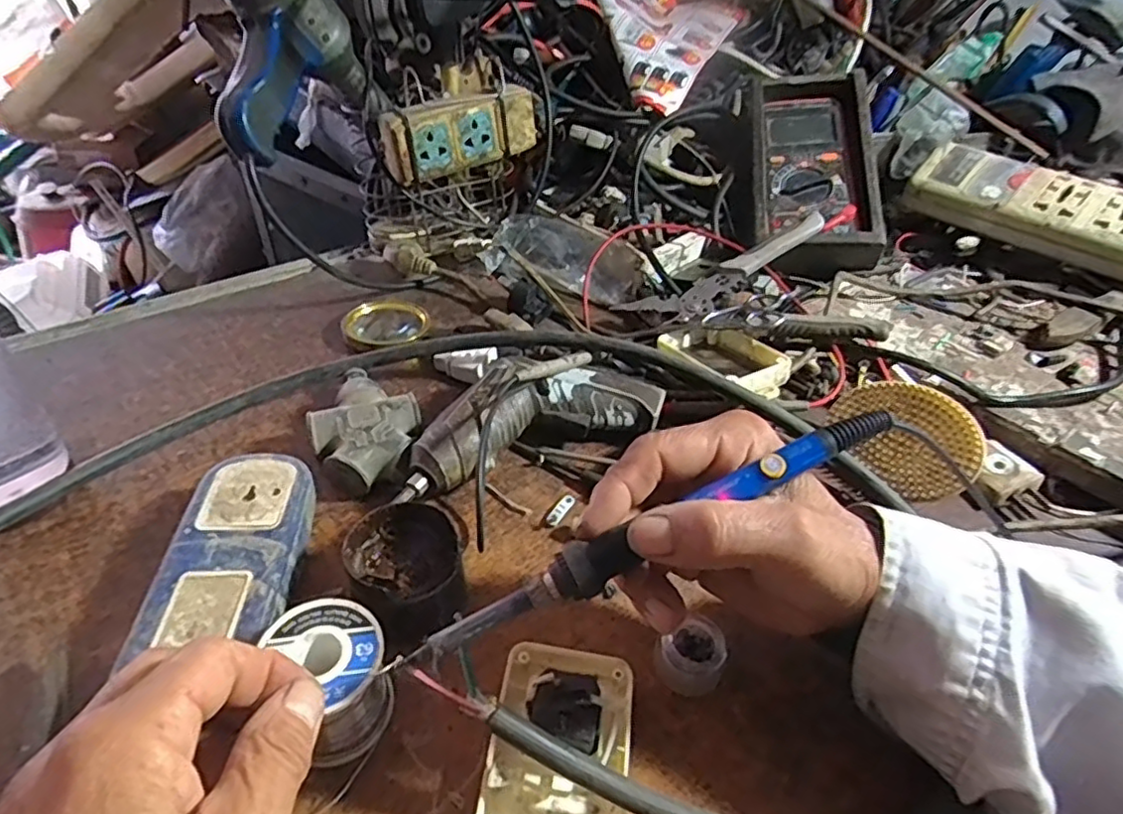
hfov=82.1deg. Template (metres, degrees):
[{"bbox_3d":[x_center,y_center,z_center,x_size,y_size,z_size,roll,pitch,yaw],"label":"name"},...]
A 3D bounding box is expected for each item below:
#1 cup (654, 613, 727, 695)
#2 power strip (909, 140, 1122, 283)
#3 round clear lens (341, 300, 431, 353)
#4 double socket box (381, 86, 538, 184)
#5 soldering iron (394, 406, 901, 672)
[{"bbox_3d":[0.065,0.124,0.321,0.031,0.019,0.031,1,42,-1],"label":"cup"},{"bbox_3d":[0.509,-0.160,0.583,0.349,0.059,0.093,31,50,29],"label":"power strip"},{"bbox_3d":[-0.142,-0.069,0.527,0.063,0.017,0.070,15,44,15],"label":"round clear lens"},{"bbox_3d":[-0.084,-0.238,0.562,0.140,0.057,0.027,-21,47,-23],"label":"double socket box"},{"bbox_3d":[0.036,0.052,0.252,0.211,0.019,0.018,-26,47,-4],"label":"soldering iron"}]

